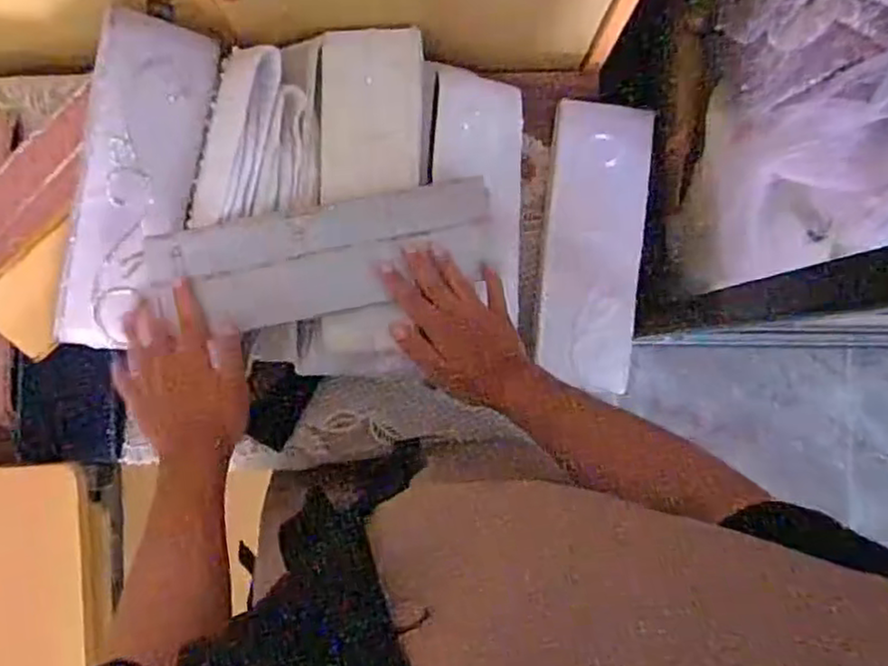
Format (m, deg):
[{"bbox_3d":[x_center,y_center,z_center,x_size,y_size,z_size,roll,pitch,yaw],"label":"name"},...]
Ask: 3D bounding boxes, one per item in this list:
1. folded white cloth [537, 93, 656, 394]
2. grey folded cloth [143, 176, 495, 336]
[{"bbox_3d":[0.151,-0.086,0.673,0.101,0.027,0.272,5,88,-1],"label":"folded white cloth"},{"bbox_3d":[-0.098,-0.067,0.614,0.292,0.032,0.091,-14,88,-9],"label":"grey folded cloth"}]

